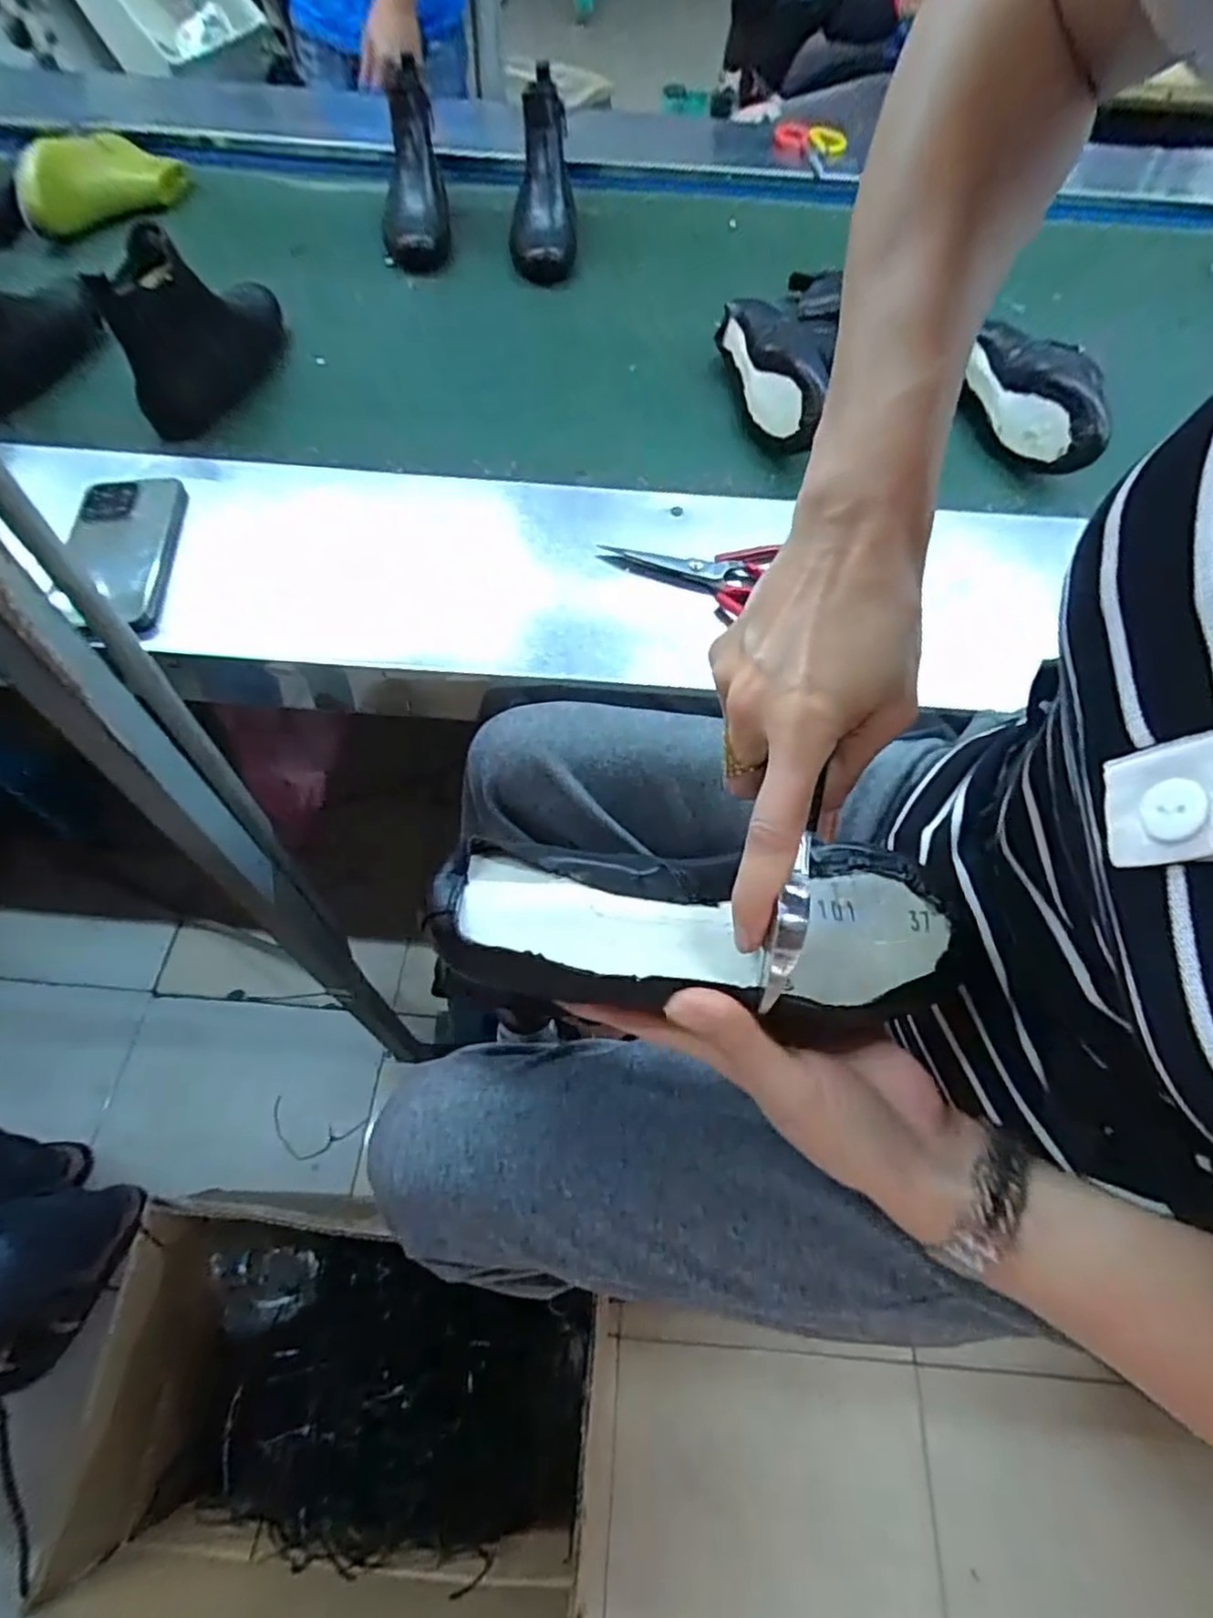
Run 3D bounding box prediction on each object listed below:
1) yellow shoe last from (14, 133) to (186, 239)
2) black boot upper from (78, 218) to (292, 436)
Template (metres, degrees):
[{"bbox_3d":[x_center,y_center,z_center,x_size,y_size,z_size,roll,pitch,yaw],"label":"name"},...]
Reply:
[{"bbox_3d":[-0.660,-0.819,0.891,0.085,0.081,0.227,34,62,16],"label":"yellow shoe last"},{"bbox_3d":[-0.397,-0.495,0.701,0.070,0.146,0.255,8,59,1],"label":"black boot upper"}]

